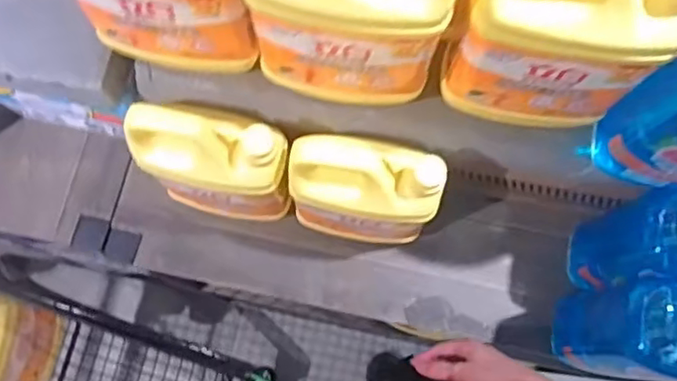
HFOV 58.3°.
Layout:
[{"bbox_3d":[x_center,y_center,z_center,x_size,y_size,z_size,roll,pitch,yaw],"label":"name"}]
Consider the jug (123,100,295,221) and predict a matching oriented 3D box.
[{"bbox_3d":[-0.123,-0.024,0.619,0.145,0.183,0.065,16,76,3],"label":"jug"}]

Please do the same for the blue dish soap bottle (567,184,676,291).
[{"bbox_3d":[0.324,0.049,0.602,0.092,0.245,0.081,-2,76,-1],"label":"blue dish soap bottle"}]

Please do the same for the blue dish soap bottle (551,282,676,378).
[{"bbox_3d":[0.294,0.131,0.573,0.097,0.224,0.081,5,76,1],"label":"blue dish soap bottle"}]

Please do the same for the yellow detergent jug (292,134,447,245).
[{"bbox_3d":[0.026,0.004,0.619,0.139,0.176,0.062,5,76,1],"label":"yellow detergent jug"}]

